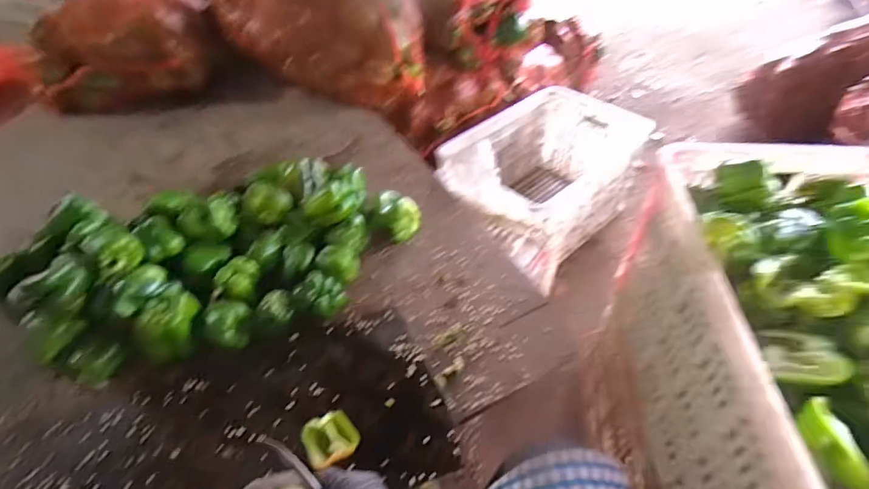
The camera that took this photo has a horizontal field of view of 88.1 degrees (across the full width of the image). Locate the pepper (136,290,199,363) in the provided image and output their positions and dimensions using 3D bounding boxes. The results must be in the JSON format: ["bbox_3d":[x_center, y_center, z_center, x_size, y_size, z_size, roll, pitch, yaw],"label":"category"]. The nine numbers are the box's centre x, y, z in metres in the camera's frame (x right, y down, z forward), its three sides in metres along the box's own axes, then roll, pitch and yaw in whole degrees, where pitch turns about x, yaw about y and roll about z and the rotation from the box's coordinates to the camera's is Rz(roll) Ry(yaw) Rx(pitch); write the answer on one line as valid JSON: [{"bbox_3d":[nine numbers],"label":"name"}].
[{"bbox_3d":[-0.397,0.122,0.677,0.068,0.066,0.092,0,46,3],"label":"pepper"}]

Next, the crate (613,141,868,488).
[{"bbox_3d":[0.477,0.133,0.572,0.356,0.315,0.519,2,46,6],"label":"crate"}]

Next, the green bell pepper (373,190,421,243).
[{"bbox_3d":[-0.072,-0.043,0.835,0.075,0.083,0.077,-2,46,2],"label":"green bell pepper"}]

